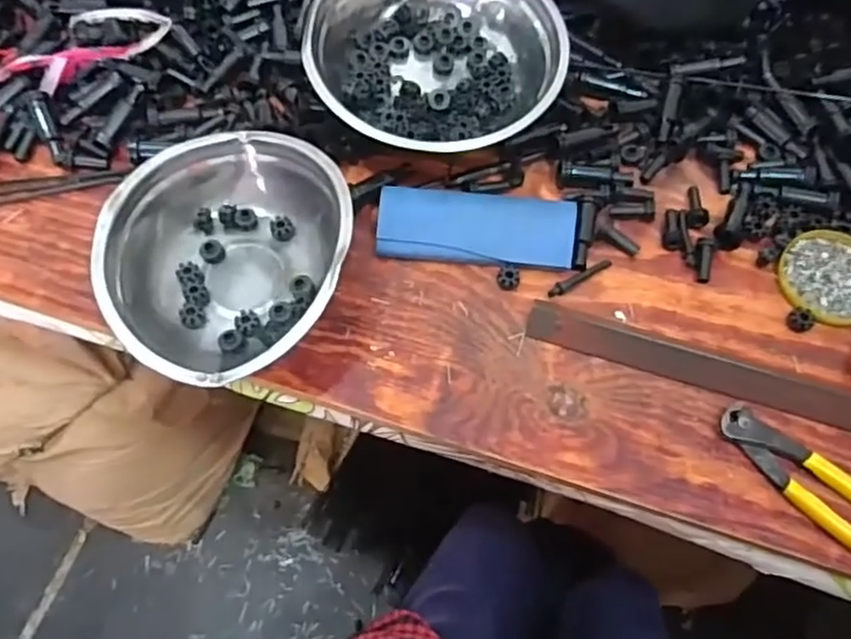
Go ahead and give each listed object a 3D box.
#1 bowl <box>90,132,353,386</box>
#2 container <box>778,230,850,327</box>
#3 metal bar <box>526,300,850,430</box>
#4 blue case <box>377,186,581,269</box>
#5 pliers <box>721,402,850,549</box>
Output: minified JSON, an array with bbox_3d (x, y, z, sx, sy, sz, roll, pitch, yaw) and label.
[{"bbox_3d":[-0.149,-0.053,0.525,0.188,0.063,0.189,0,63,0],"label":"bowl"},{"bbox_3d":[0.331,-0.034,0.548,0.081,0.011,0.080,0,63,0],"label":"container"},{"bbox_3d":[0.211,0.035,0.512,0.267,0.017,0.024,17,64,9],"label":"metal bar"},{"bbox_3d":[0.043,-0.075,0.561,0.161,0.029,0.059,5,63,3],"label":"blue case"},{"bbox_3d":[0.279,0.121,0.468,0.164,0.016,0.041,40,70,18],"label":"pliers"}]

